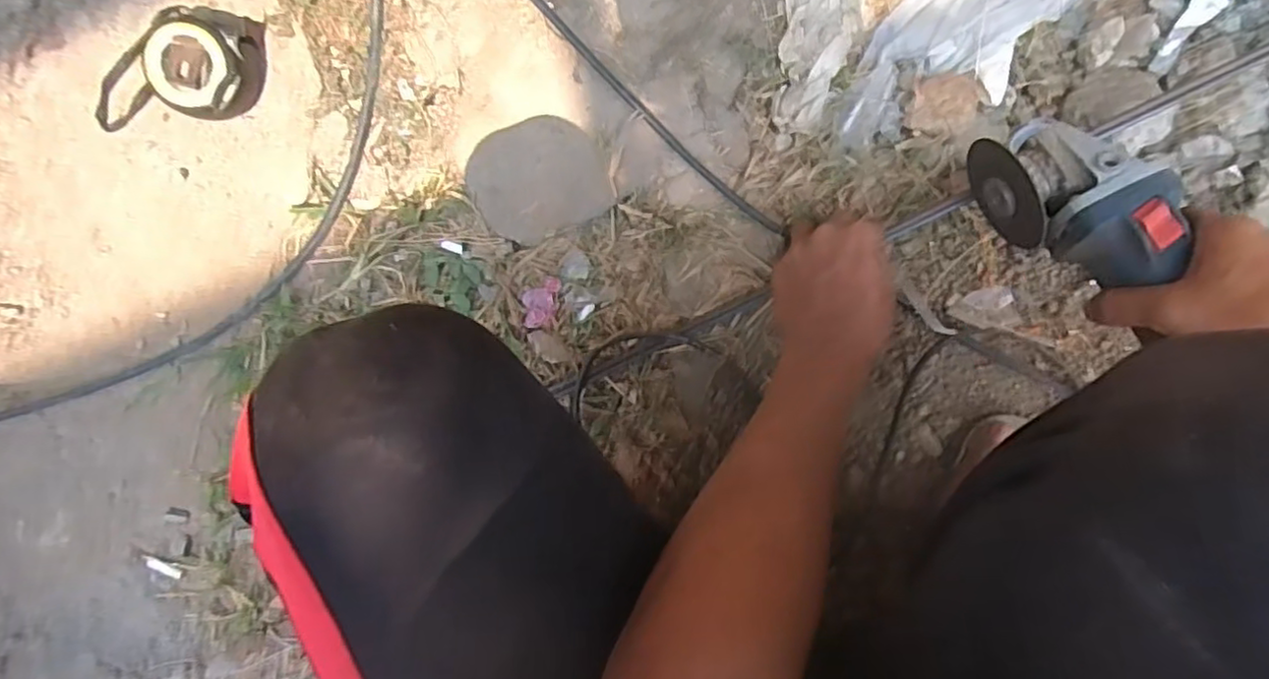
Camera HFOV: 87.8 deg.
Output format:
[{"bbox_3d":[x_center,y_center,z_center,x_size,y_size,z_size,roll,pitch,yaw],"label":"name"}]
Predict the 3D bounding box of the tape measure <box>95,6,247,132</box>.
[{"bbox_3d":[-0.358,-0.208,0.497,0.141,0.038,0.084,-4,100,2],"label":"tape measure"}]

